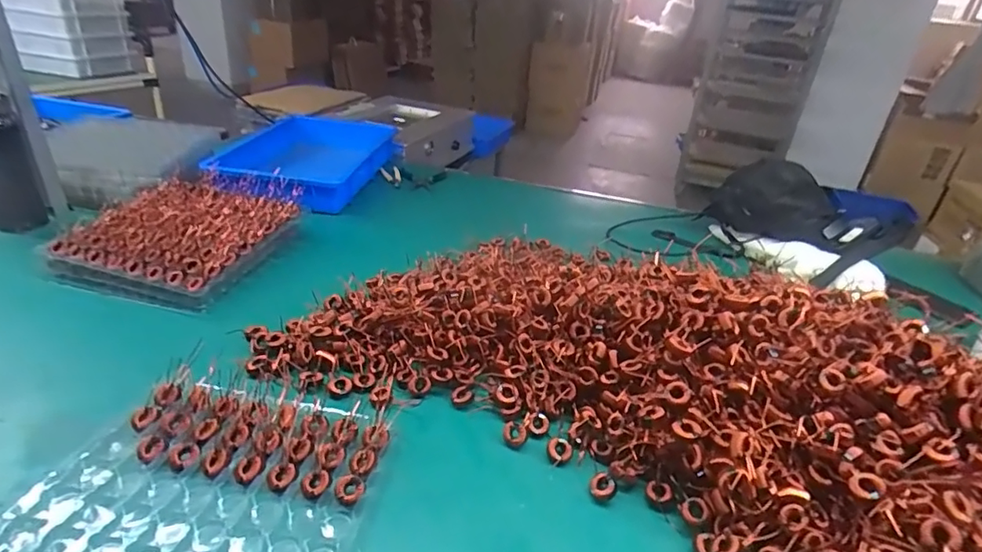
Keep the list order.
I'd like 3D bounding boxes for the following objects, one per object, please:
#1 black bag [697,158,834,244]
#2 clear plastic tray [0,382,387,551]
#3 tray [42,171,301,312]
[{"bbox_3d":[0.533,-0.147,1.035,0.066,0.125,0.223,-21,39,-40],"label":"black bag"},{"bbox_3d":[-0.259,0.206,0.469,0.279,0.028,0.269,7,29,2],"label":"clear plastic tray"},{"bbox_3d":[-0.472,-0.078,0.840,0.260,0.055,0.299,10,29,7],"label":"tray"}]

